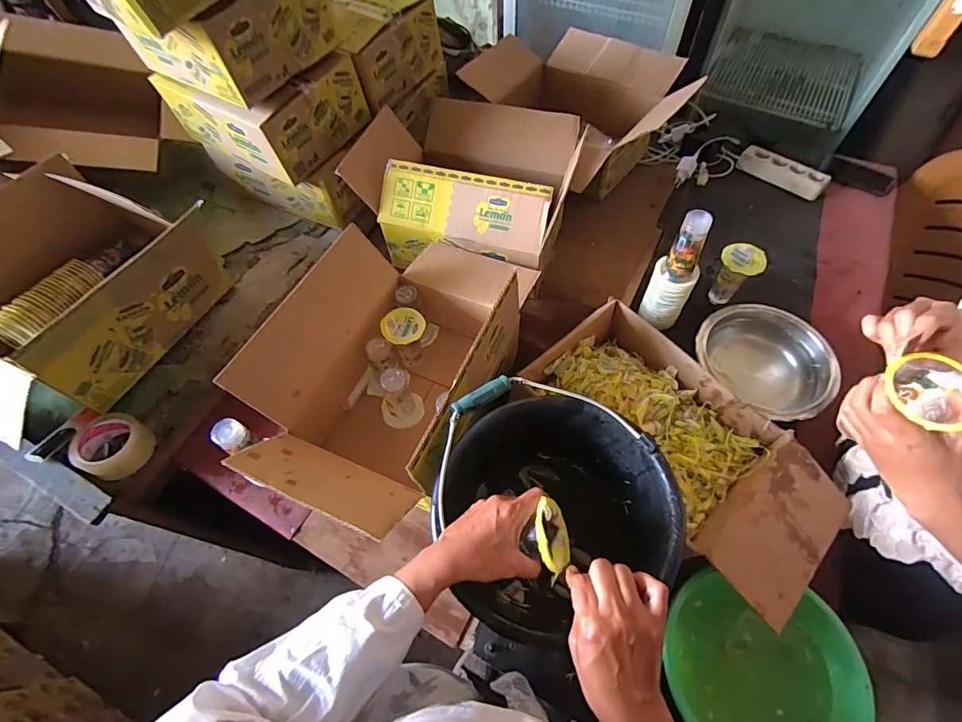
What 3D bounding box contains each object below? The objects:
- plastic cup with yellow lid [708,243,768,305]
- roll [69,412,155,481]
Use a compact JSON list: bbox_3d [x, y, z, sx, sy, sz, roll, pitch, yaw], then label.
[{"bbox_3d":[0.496,-0.168,0.874,0.074,0.117,0.073,0,60,1],"label":"plastic cup with yellow lid"},{"bbox_3d":[-0.614,0.141,0.739,0.105,0.057,0.098,0,60,1],"label":"roll"}]

